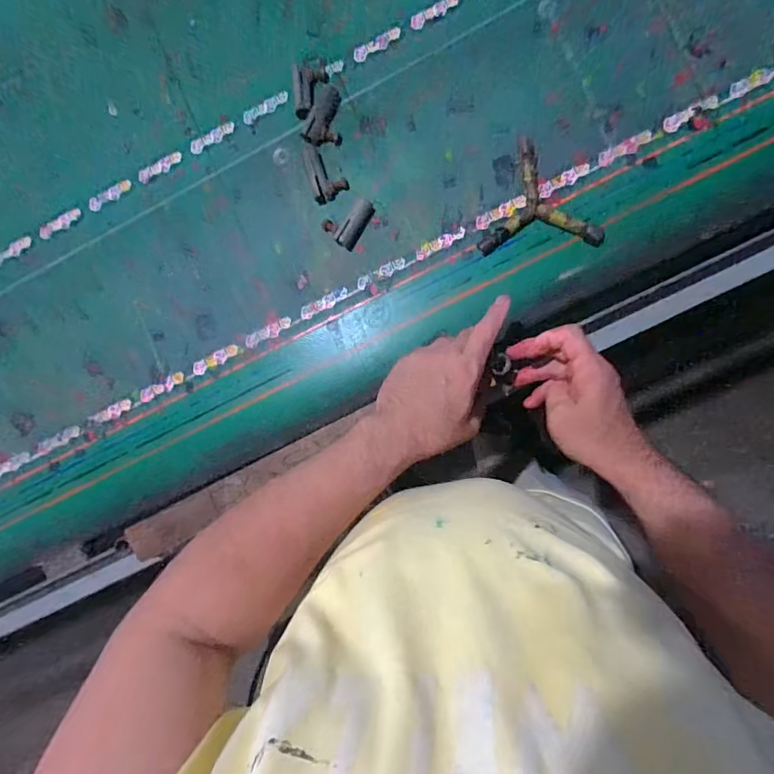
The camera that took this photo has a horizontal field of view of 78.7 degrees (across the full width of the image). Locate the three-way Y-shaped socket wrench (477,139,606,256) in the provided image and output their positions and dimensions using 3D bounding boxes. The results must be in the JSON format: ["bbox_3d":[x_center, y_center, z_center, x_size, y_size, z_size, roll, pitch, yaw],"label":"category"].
[{"bbox_3d":[0.170,-0.218,0.531,0.133,0.019,0.125,-3,89,6],"label":"three-way Y-shaped socket wrench"}]

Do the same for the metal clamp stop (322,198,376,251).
[{"bbox_3d":[-0.047,-0.198,0.556,0.046,0.015,0.059,35,93,6],"label":"metal clamp stop"}]

